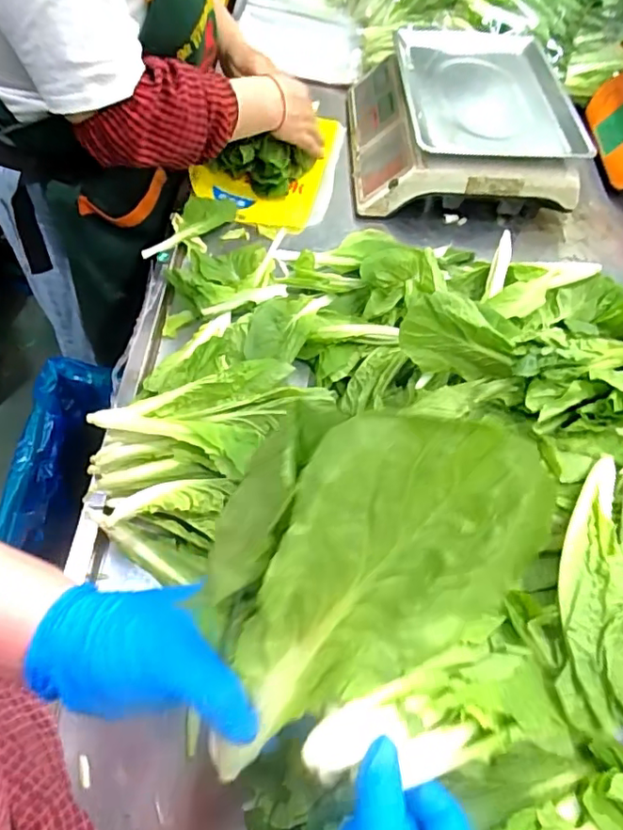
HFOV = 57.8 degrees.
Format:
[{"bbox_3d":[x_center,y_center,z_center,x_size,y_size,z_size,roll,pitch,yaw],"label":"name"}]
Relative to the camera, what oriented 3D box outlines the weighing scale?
[{"bbox_3d":[0.219,-0.452,0.873,0.297,0.105,0.350,2,58,-4],"label":"weighing scale"}]

